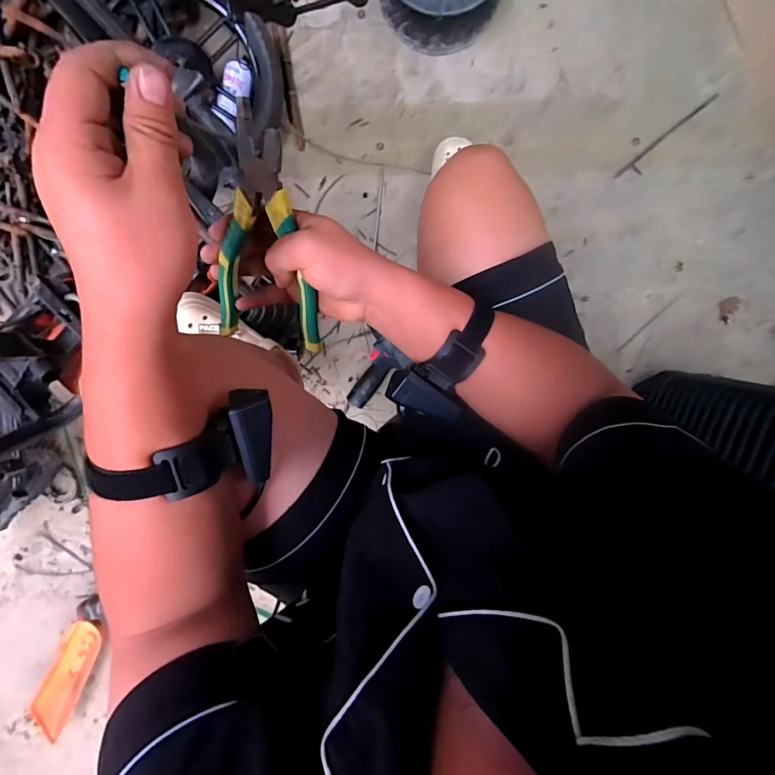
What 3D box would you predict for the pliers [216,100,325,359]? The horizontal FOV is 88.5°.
[{"bbox_3d":[-0.107,-0.124,0.337,0.096,0.024,0.189,5,122,1],"label":"pliers"}]

